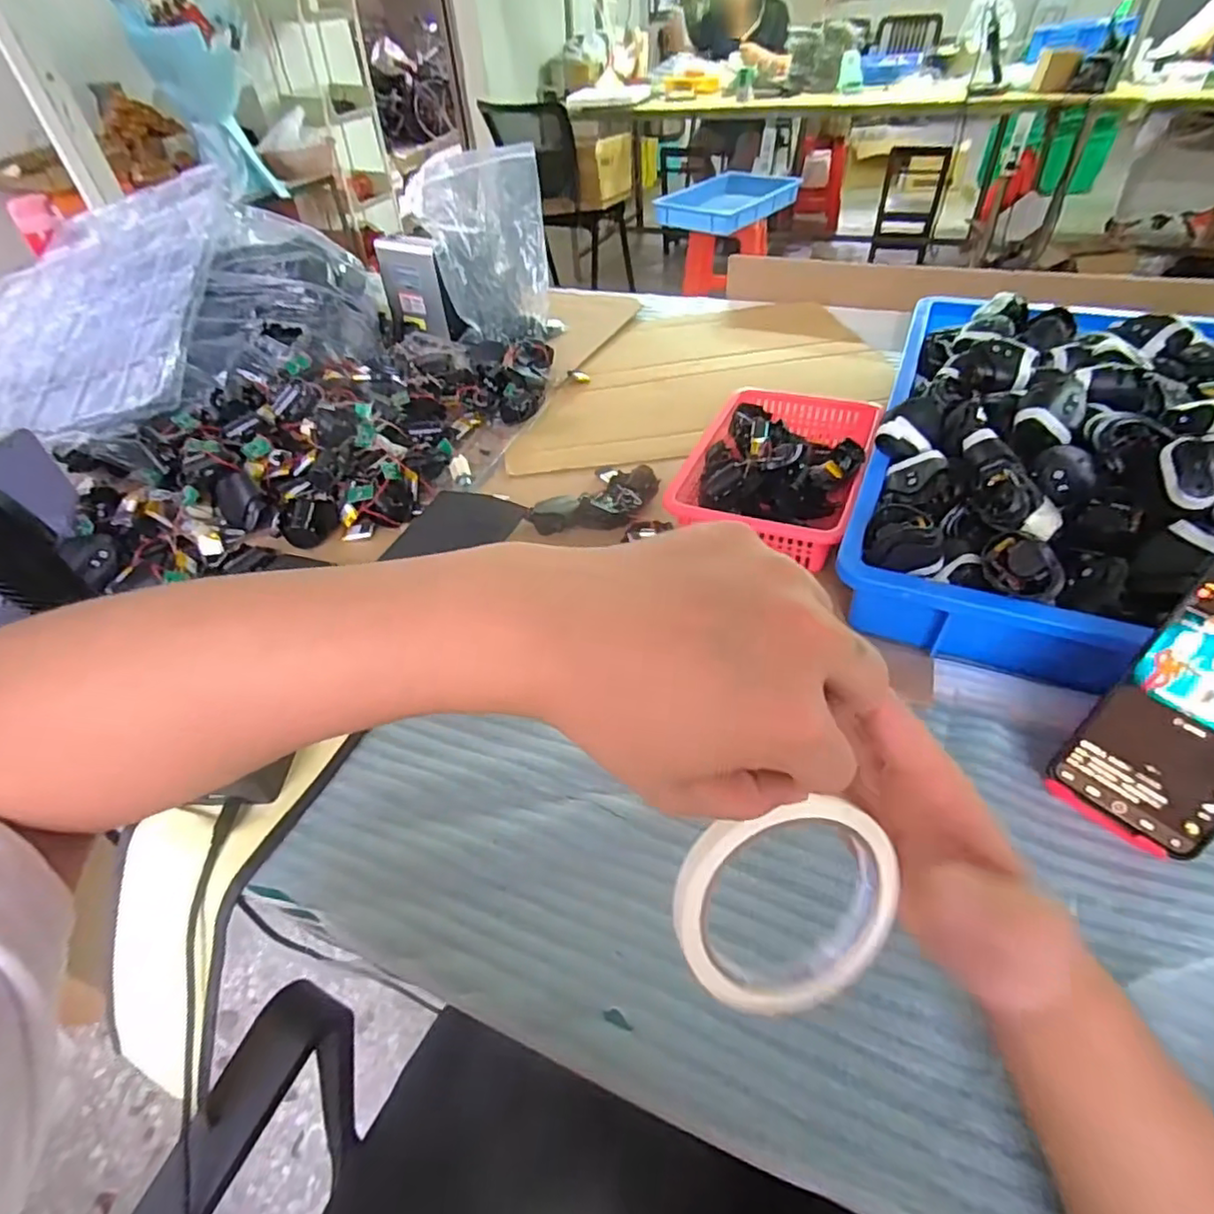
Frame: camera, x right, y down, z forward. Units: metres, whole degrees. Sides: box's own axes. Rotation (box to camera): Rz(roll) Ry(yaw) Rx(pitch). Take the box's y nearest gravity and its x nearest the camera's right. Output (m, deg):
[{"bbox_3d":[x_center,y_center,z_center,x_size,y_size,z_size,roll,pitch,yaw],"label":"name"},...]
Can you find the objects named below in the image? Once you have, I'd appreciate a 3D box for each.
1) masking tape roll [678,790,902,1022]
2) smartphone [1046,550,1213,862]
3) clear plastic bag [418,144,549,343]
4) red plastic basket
[{"bbox_3d":[0.074,0.121,0.253,0.090,0.094,0.012,-31,16,-8],"label":"masking tape roll"},{"bbox_3d":[0.322,0.053,0.335,0.008,0.163,0.079,-5,34,-46],"label":"smartphone"},{"bbox_3d":[-0.168,-0.512,0.915,0.163,0.229,0.072,-9,44,-5],"label":"clear plastic bag"},{"bbox_3d":[0.177,-0.145,0.641,0.165,0.061,0.249,17,48,21],"label":"red plastic basket"}]

